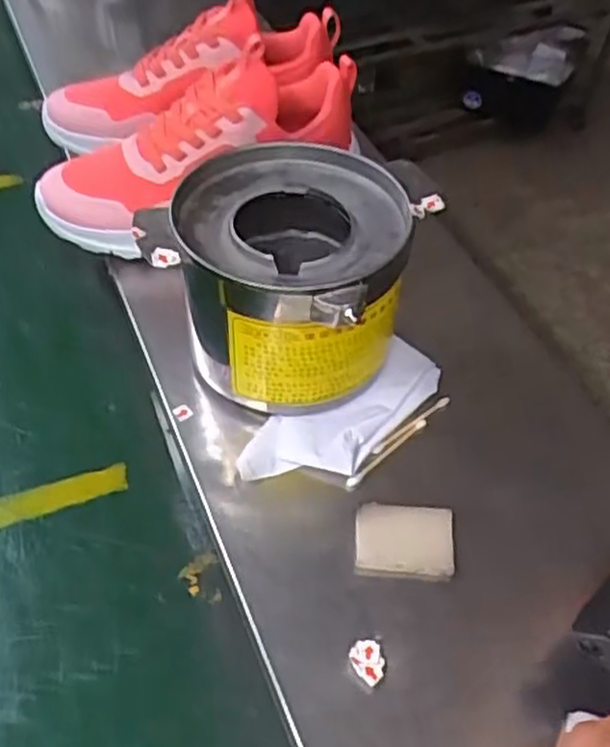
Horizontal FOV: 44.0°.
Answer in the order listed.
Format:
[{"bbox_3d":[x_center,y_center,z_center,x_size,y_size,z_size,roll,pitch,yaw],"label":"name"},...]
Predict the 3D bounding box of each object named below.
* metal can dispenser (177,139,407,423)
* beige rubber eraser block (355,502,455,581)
[{"bbox_3d":[-0.011,-0.058,0.485,0.135,0.116,0.138,8,48,3],"label":"metal can dispenser"},{"bbox_3d":[0.056,0.094,0.427,0.054,0.010,0.041,4,48,0],"label":"beige rubber eraser block"}]

